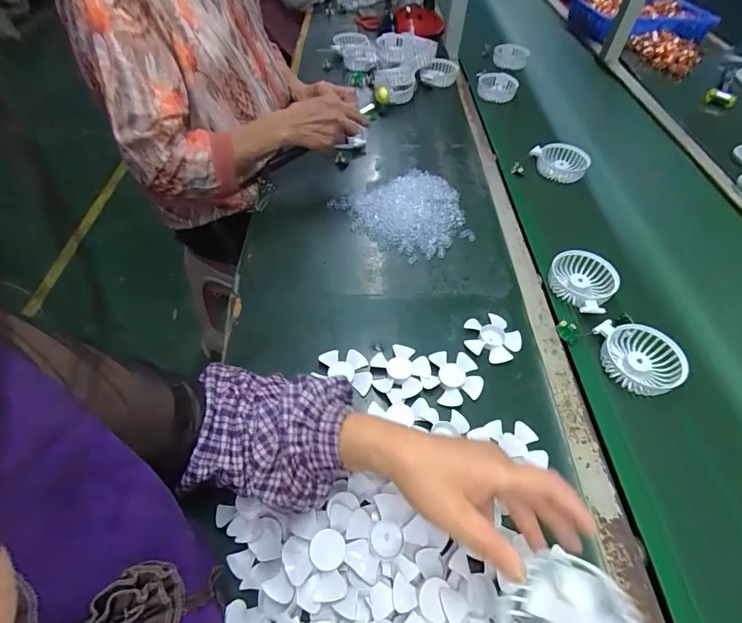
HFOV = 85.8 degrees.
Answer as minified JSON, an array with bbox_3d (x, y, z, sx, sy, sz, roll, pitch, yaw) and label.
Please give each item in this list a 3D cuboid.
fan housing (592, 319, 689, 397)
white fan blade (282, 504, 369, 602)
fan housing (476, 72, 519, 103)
[{"bbox_3d":[0.344,0.056,0.510,0.082,0.030,0.096,-4,53,-7],"label":"fan housing"},{"bbox_3d":[-0.040,0.213,0.356,0.069,0.014,0.068,2,52,-2],"label":"white fan blade"},{"bbox_3d":[0.313,-0.555,0.995,0.096,0.047,0.083,15,53,7],"label":"fan housing"}]

